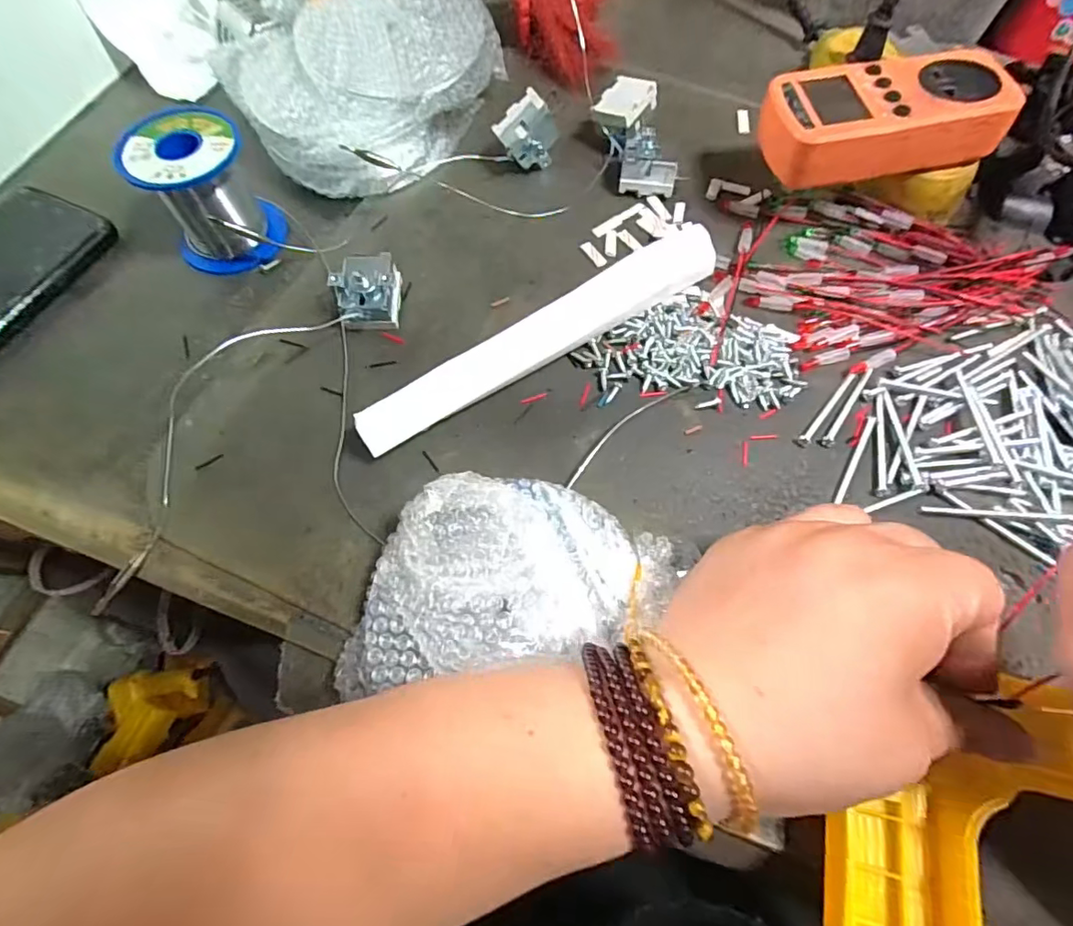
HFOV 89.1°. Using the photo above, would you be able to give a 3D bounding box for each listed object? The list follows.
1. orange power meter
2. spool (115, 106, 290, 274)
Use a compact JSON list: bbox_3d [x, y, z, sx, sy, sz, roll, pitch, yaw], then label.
[{"bbox_3d":[0.198,-0.200,0.315,0.127,0.035,0.073,-3,65,-1],"label":"orange power meter"},{"bbox_3d":[-0.192,-0.158,0.321,0.062,0.059,0.068,0,65,0],"label":"spool"}]

